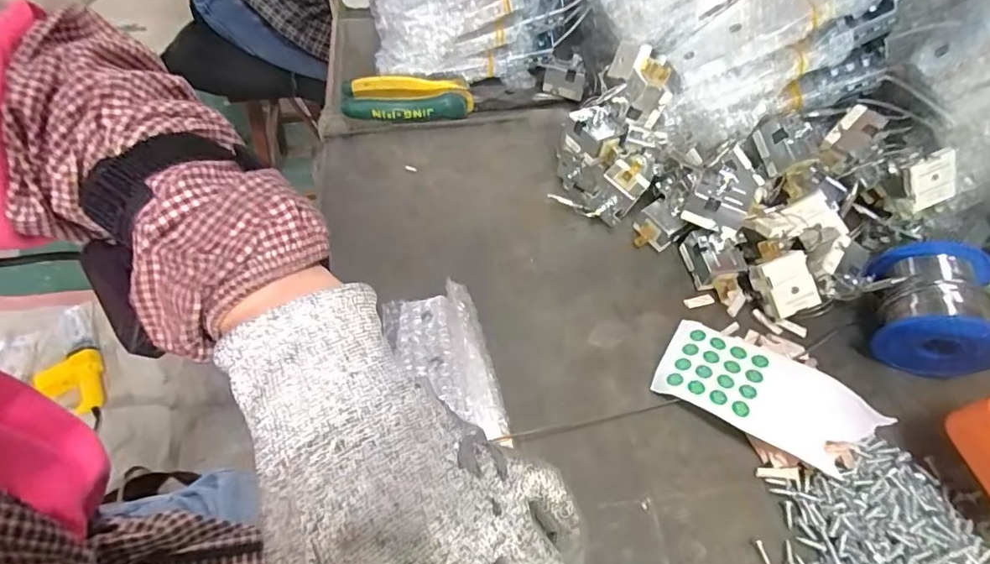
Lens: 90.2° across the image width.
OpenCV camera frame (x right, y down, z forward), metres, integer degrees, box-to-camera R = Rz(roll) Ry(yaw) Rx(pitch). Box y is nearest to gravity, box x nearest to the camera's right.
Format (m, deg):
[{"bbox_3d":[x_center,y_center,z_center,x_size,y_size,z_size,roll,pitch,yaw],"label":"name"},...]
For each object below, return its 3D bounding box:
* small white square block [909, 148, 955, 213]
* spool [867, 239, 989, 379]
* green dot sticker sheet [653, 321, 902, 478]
[{"bbox_3d":[0.305,-0.070,0.344,0.029,0.038,0.004,-19,28,12],"label":"small white square block"},{"bbox_3d":[0.282,0.017,0.321,0.065,0.056,0.075,10,57,5],"label":"spool"},{"bbox_3d":[0.162,0.069,0.300,0.117,0.019,0.059,28,61,16],"label":"green dot sticker sheet"}]

